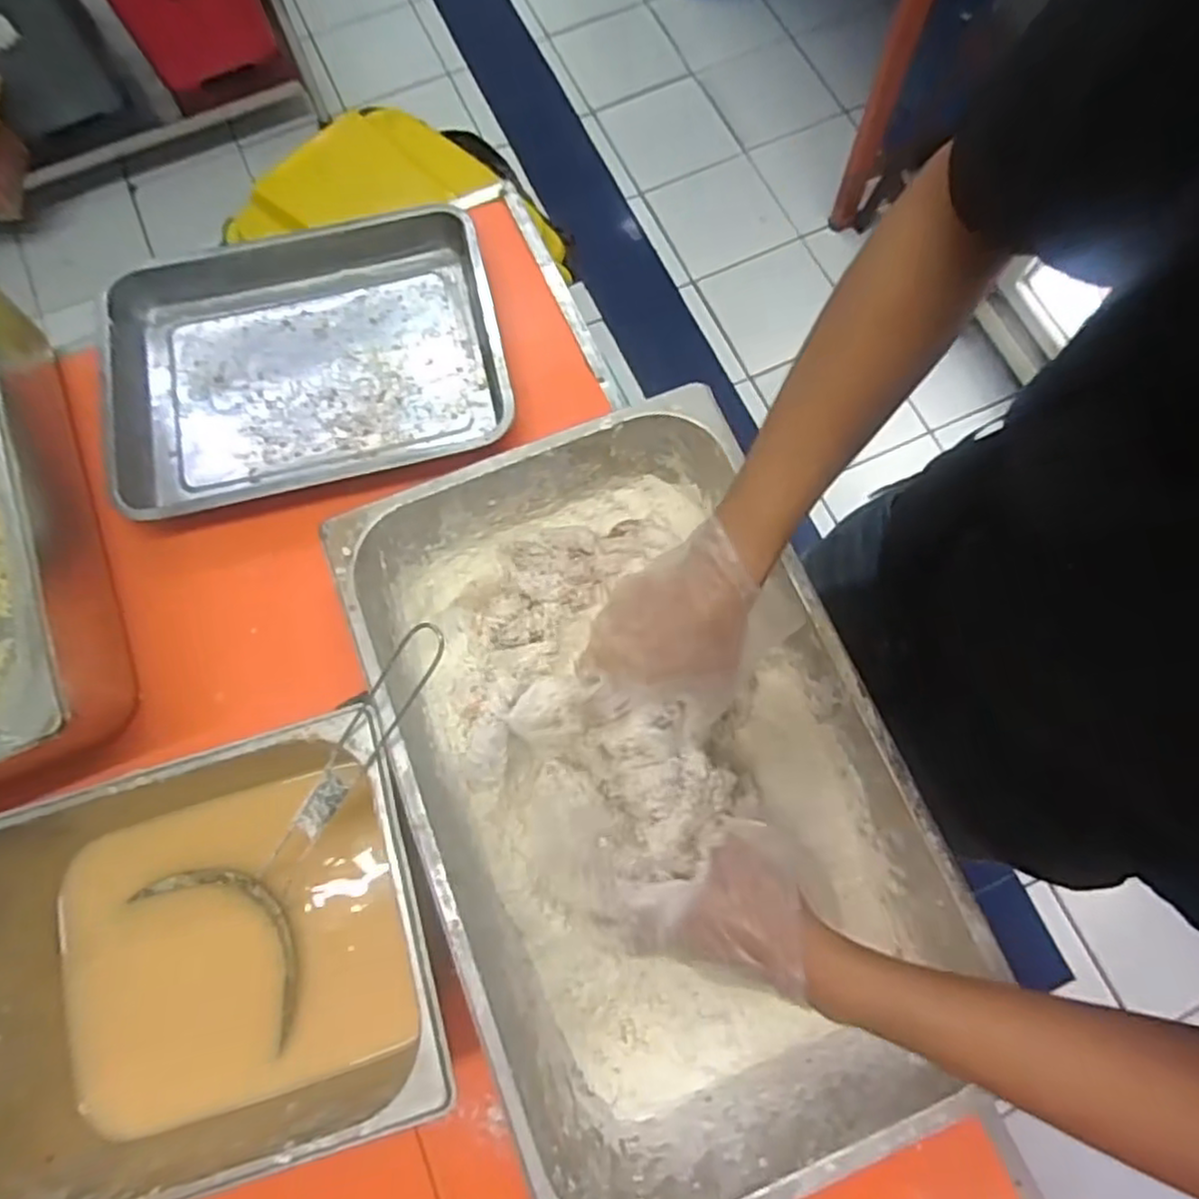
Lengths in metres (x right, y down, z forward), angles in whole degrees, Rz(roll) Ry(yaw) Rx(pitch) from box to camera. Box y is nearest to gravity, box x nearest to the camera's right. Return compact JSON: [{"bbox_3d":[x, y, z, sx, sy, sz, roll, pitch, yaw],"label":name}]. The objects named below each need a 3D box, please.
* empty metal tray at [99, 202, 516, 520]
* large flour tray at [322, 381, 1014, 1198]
[{"bbox_3d":[-0.308,-0.246,0.726,0.405,0.063,0.295,-13,75,-2],"label":"empty metal tray"},{"bbox_3d":[0.035,0.135,0.553,0.322,0.145,0.518,-21,75,-4],"label":"large flour tray"}]

